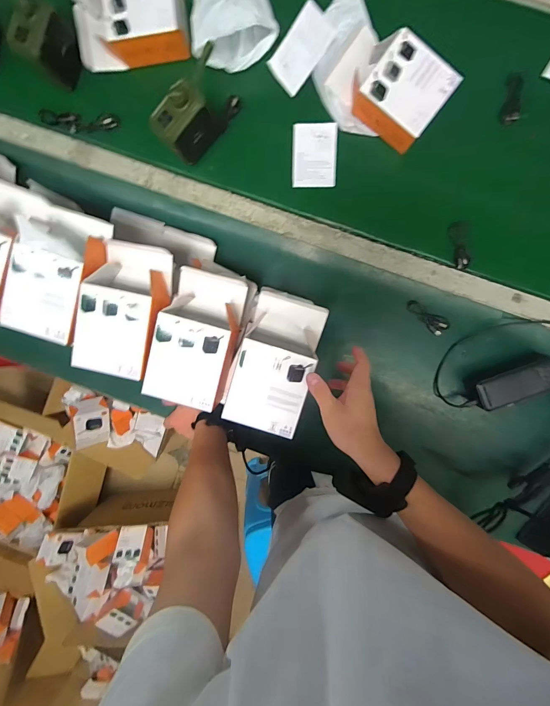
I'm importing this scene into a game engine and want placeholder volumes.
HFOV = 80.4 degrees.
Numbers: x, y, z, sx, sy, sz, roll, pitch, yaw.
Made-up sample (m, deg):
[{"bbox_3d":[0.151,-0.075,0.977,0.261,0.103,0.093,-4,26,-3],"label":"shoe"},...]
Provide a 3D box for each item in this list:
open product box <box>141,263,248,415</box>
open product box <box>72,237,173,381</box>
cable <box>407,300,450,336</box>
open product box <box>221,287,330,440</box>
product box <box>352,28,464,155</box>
[{"bbox_3d":[-0.103,-0.022,0.444,0.103,0.063,0.171,15,99,3],"label":"open product box"},{"bbox_3d":[-0.203,-0.062,0.448,0.116,0.065,0.178,10,99,3],"label":"open product box"},{"bbox_3d":[0.266,-0.061,0.569,0.081,0.007,0.030,35,100,-1],"label":"cable"},{"bbox_3d":[0.002,0.009,0.441,0.099,0.067,0.175,17,99,2],"label":"open product box"},{"bbox_3d":[0.191,-0.402,0.503,0.132,0.069,0.098,36,100,-1],"label":"product box"}]

